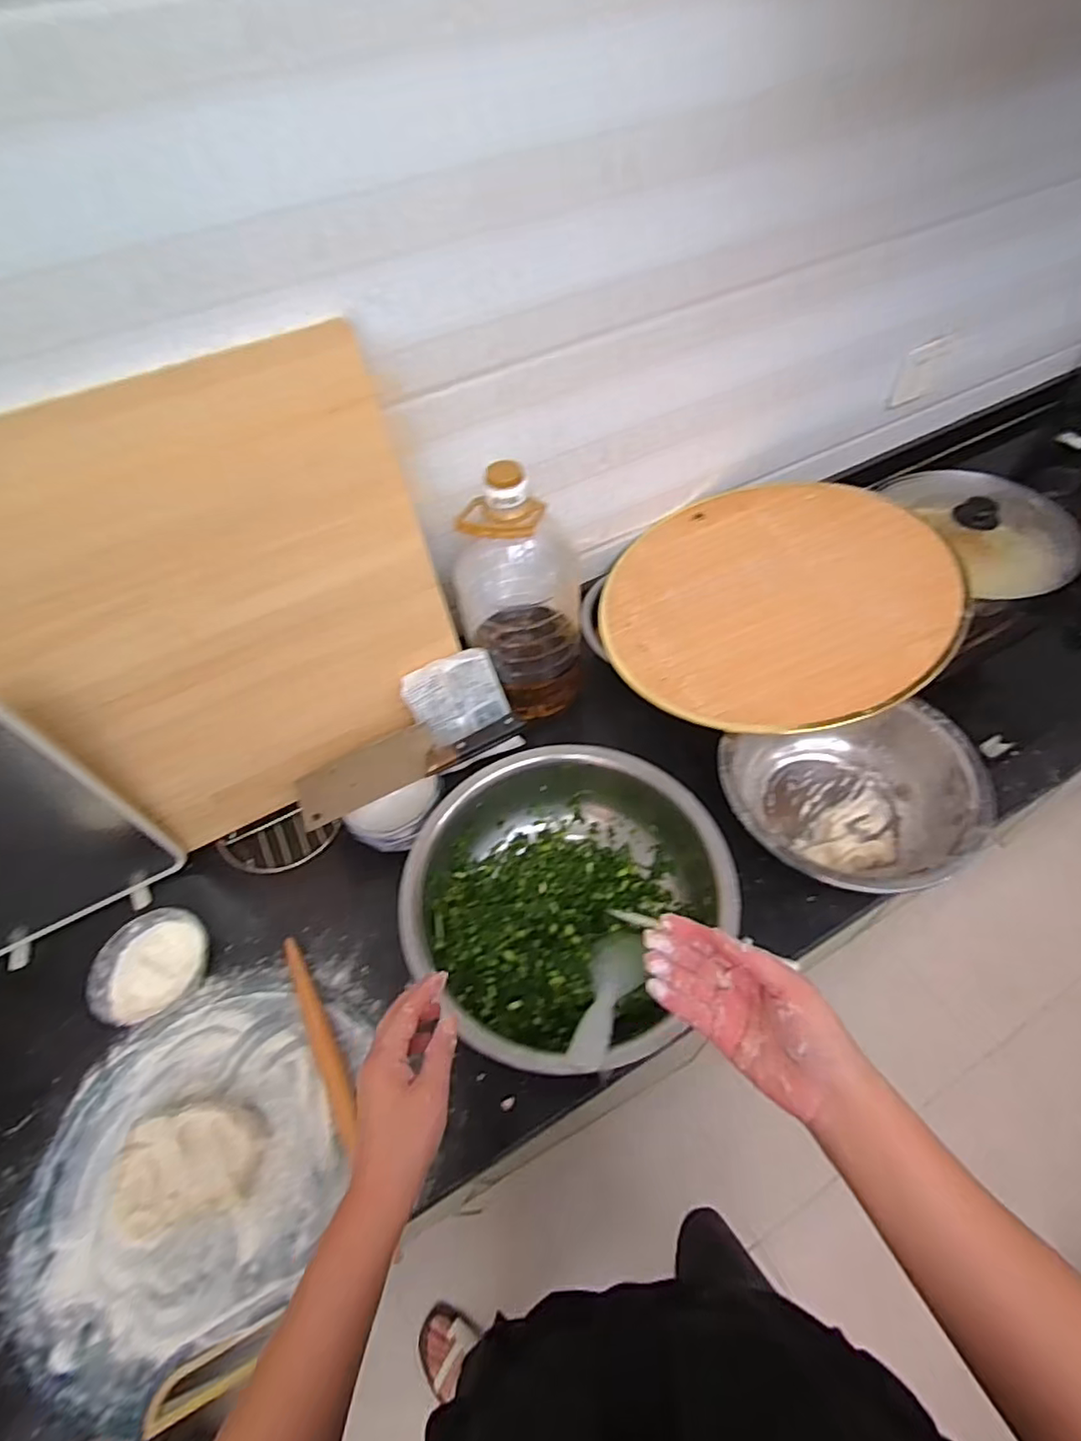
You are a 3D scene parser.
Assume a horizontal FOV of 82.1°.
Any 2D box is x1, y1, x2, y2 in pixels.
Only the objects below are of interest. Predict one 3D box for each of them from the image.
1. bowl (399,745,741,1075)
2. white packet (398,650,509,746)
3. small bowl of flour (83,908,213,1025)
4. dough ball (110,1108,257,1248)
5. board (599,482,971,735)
[{"bbox_3d":[0.026,0.192,0.688,0.313,0.116,0.309,-3,53,4],"label":"bowl"},{"bbox_3d":[-0.110,-0.031,0.825,0.118,0.109,0.014,-27,17,-7],"label":"white packet"},{"bbox_3d":[-0.438,0.276,0.703,0.118,0.043,0.112,-3,53,4],"label":"small bowl of flour"},{"bbox_3d":[-0.333,0.415,0.579,0.134,0.049,0.093,-22,54,-10],"label":"dough ball"},{"bbox_3d":[0.311,-0.181,0.855,0.436,0.020,0.442,-10,54,13],"label":"board"}]

